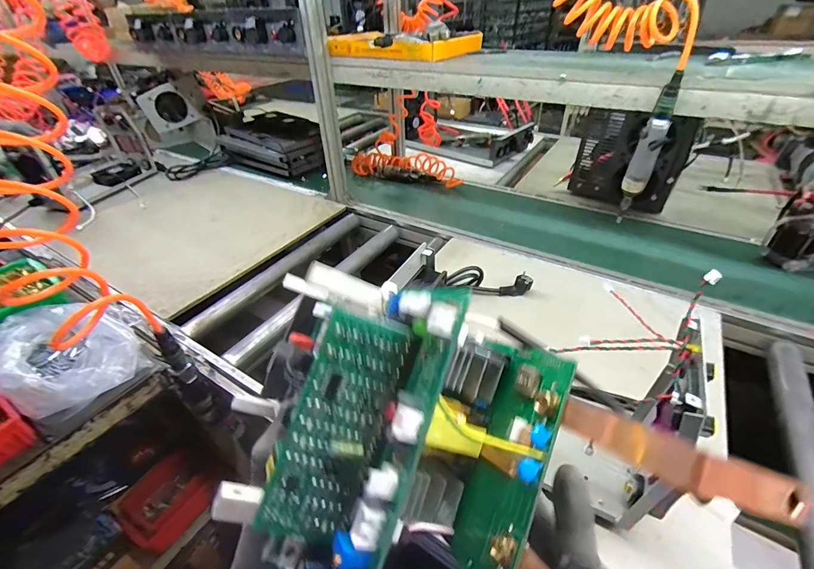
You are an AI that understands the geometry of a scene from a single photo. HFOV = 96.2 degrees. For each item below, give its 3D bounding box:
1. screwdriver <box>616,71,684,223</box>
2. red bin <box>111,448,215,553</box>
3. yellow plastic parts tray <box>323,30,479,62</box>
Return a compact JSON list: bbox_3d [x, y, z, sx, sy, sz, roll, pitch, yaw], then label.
[{"bbox_3d":[0.455,-0.250,0.697,0.043,0.254,0.056,16,42,21],"label":"screwdriver"},{"bbox_3d":[-0.533,0.480,0.813,0.136,0.065,0.167,21,44,25],"label":"red bin"},{"bbox_3d":[0.002,-0.615,0.935,0.340,0.042,0.265,21,44,25],"label":"yellow plastic parts tray"}]

